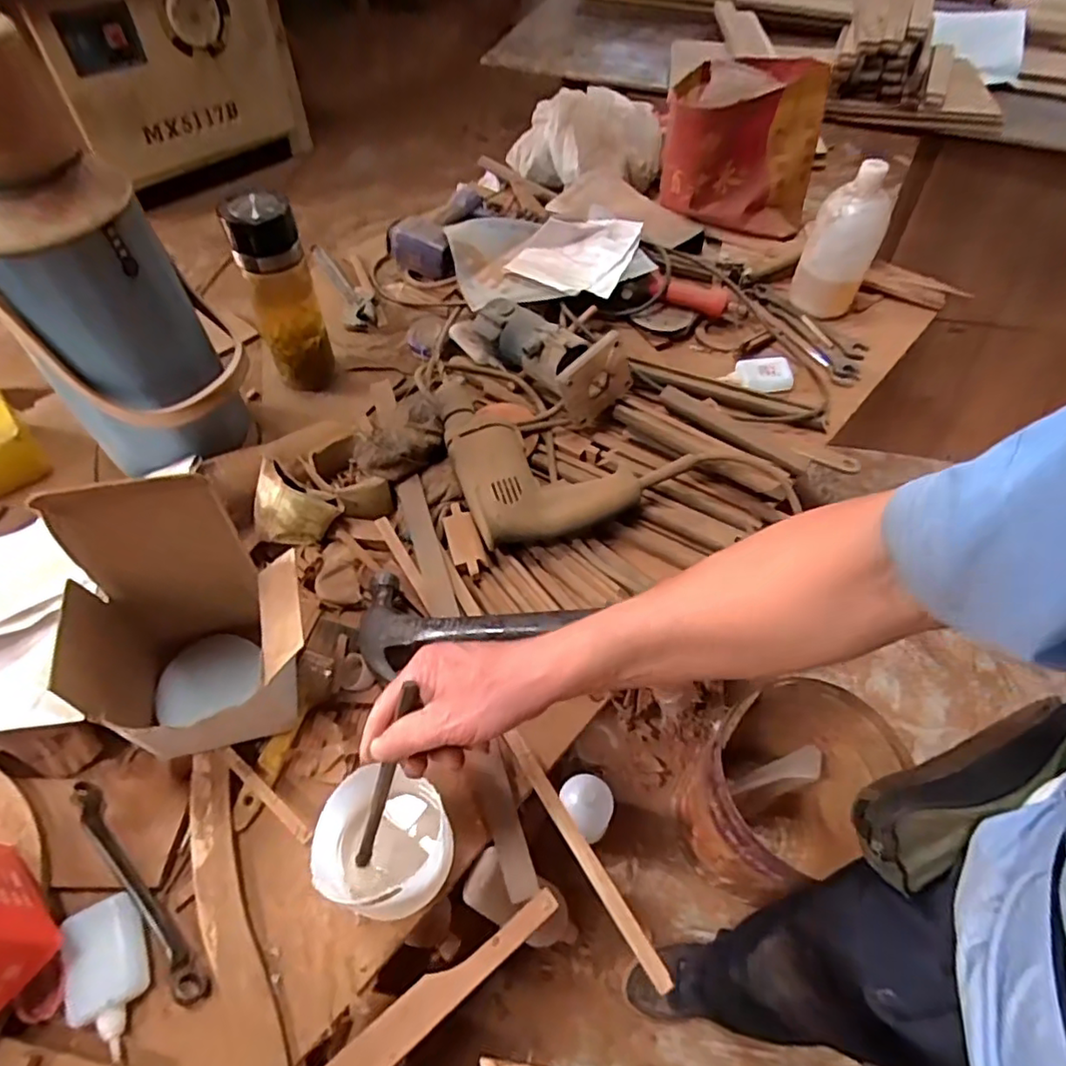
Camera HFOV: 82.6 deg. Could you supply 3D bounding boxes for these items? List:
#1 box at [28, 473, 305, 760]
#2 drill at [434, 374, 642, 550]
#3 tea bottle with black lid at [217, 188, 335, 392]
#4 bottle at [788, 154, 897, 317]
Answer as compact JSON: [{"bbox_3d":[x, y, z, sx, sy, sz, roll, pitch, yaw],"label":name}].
[{"bbox_3d":[-0.258,0.082,0.471,0.158,0.226,0.121,-15,56,-12],"label":"box"},{"bbox_3d":[-0.007,-0.099,0.690,0.175,0.060,0.254,-16,57,-13],"label":"drill"},{"bbox_3d":[-0.303,-0.281,0.743,0.077,0.231,0.061,-18,57,-14],"label":"tea bottle with black lid"},{"bbox_3d":[0.456,-0.429,0.889,0.096,0.193,0.096,23,57,14],"label":"bottle"}]

